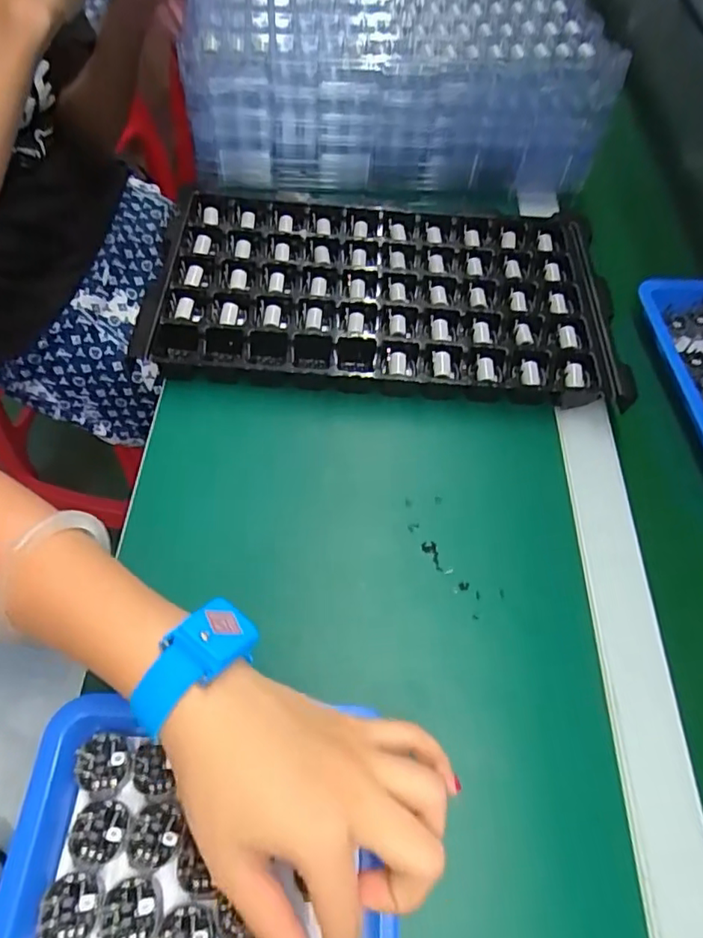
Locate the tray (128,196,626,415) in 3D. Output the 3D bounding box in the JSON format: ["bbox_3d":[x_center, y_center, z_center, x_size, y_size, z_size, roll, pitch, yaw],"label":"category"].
[{"bbox_3d":[0.024,-0.142,0.476,0.357,0.039,0.200,5,57,-3],"label":"tray"}]

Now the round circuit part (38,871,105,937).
[{"bbox_3d":[-0.125,0.197,0.259,0.026,0.006,0.028,3,57,-4],"label":"round circuit part"}]

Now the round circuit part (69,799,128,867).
[{"bbox_3d":[-0.120,0.173,0.276,0.025,0.004,0.026,0,57,-6],"label":"round circuit part"}]

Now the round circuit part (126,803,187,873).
[{"bbox_3d":[-0.094,0.175,0.277,0.025,0.004,0.026,3,57,-4],"label":"round circuit part"}]

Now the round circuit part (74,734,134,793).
[{"bbox_3d":[-0.123,0.146,0.290,0.026,0.007,0.025,3,57,-4],"label":"round circuit part"}]

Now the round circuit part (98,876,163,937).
[{"bbox_3d":[-0.099,0.202,0.261,0.026,0.005,0.028,0,57,-6],"label":"round circuit part"}]

